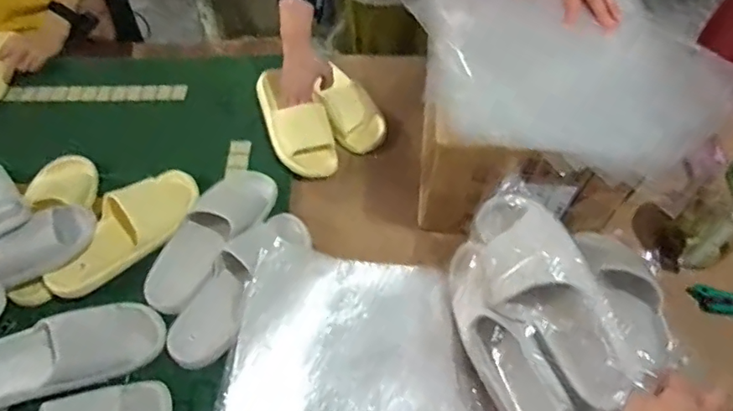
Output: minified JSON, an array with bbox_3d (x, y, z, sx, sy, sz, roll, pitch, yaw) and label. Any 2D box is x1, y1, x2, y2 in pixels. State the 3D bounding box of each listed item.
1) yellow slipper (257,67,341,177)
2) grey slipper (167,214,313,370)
[{"bbox_3d":[-0.141,-0.159,0.942,0.110,0.060,0.249,-30,75,-18],"label":"yellow slipper"},{"bbox_3d":[-0.187,0.107,0.756,0.100,0.065,0.275,28,62,15],"label":"grey slipper"}]

